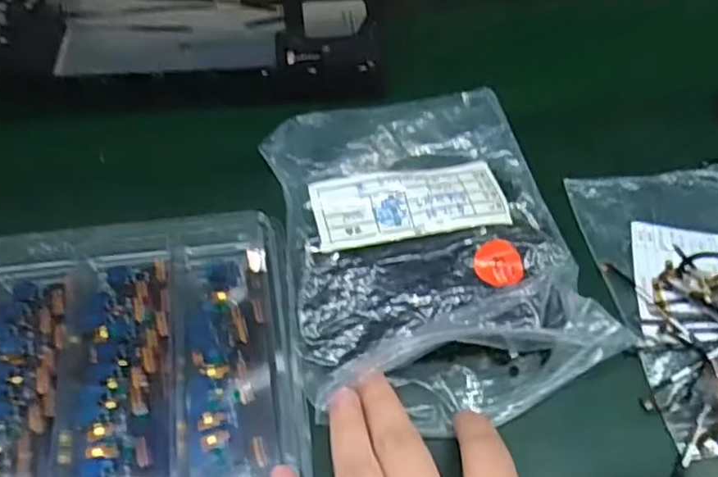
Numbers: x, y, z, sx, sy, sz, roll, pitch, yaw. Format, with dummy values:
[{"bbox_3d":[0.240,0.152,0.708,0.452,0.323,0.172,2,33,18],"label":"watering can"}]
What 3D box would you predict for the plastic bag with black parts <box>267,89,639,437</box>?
[{"bbox_3d":[0.033,0.000,0.320,0.136,0.026,0.176,-7,55,-10],"label":"plastic bag with black parts"}]

